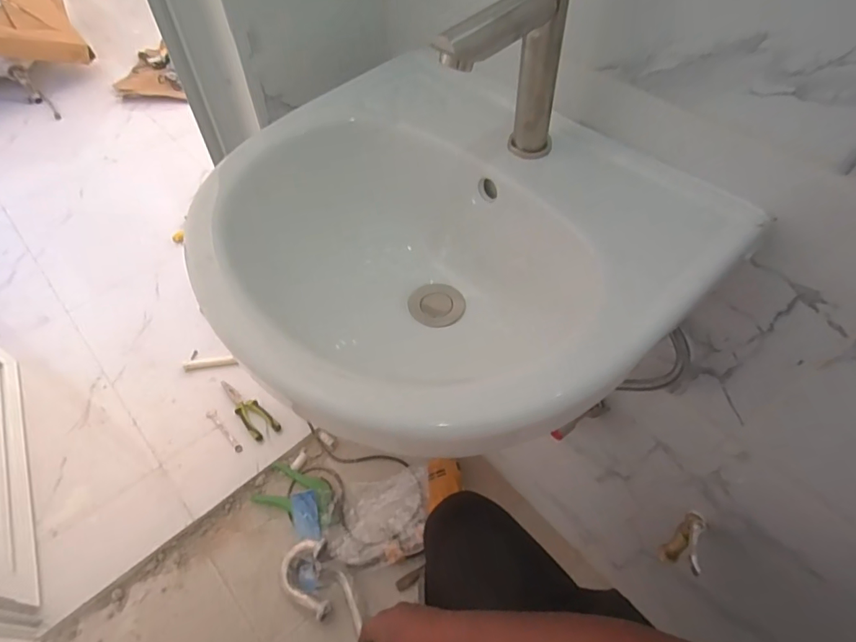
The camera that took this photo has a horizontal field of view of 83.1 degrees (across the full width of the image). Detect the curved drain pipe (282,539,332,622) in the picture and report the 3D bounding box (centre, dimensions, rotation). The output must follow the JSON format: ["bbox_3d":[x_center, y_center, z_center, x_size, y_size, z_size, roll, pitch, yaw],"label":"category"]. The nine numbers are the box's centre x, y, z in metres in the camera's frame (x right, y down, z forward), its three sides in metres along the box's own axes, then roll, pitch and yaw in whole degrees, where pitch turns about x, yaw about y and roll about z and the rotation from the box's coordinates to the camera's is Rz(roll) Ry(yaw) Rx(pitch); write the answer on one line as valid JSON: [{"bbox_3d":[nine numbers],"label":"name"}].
[{"bbox_3d":[-0.236,0.500,0.928,0.088,0.034,0.133,-7,53,-5],"label":"curved drain pipe"}]

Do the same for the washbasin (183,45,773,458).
[{"bbox_3d":[0.010,-0.058,0.449,0.367,0.152,0.364,-31,59,-21],"label":"washbasin"}]

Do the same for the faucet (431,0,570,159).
[{"bbox_3d":[0.061,-0.178,0.357,0.035,0.165,0.128,30,59,21],"label":"faucet"}]

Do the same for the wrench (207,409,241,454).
[{"bbox_3d":[-0.462,0.251,1.101,0.128,0.009,0.022,37,63,27],"label":"wrench"}]

